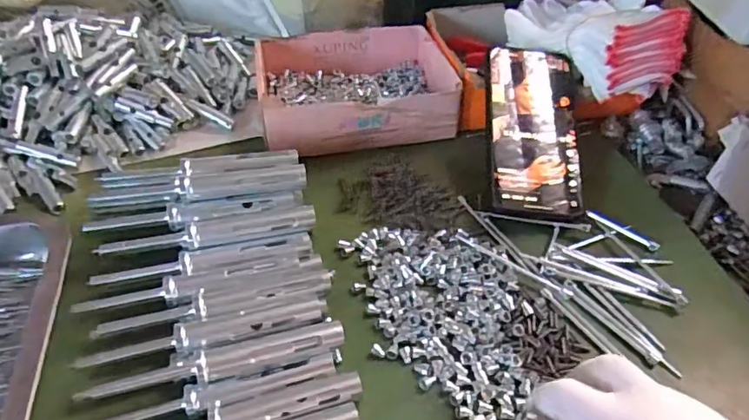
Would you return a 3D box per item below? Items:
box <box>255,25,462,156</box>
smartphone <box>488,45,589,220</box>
[{"bbox_3d":[-0.019,-0.122,0.498,0.166,0.043,0.149,-7,47,-9],"label":"box"},{"bbox_3d":[0.132,-0.066,0.434,0.075,0.013,0.153,4,69,-2],"label":"smartphone"}]

